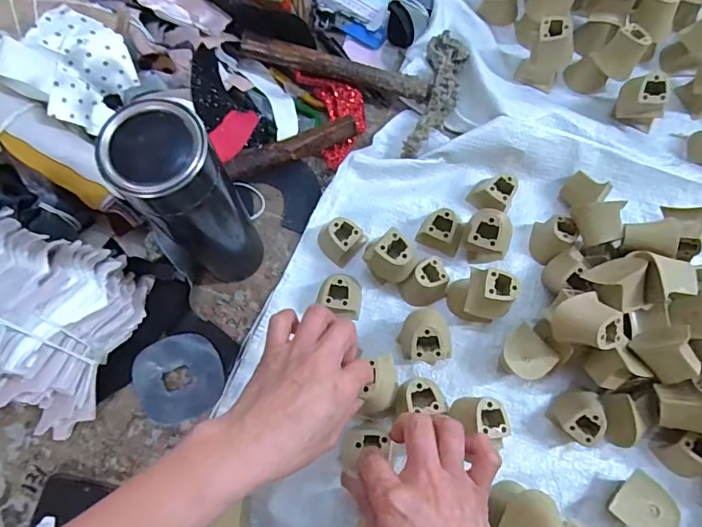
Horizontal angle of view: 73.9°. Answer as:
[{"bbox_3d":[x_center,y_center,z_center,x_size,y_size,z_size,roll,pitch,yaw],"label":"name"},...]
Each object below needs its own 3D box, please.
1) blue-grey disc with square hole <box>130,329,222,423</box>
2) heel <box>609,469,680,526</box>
[{"bbox_3d":[-0.164,0.108,0.442,0.083,0.011,0.080,0,72,0],"label":"blue-grey disc with square hole"},{"bbox_3d":[0.245,0.206,0.397,0.043,0.035,0.044,43,77,13],"label":"heel"}]

